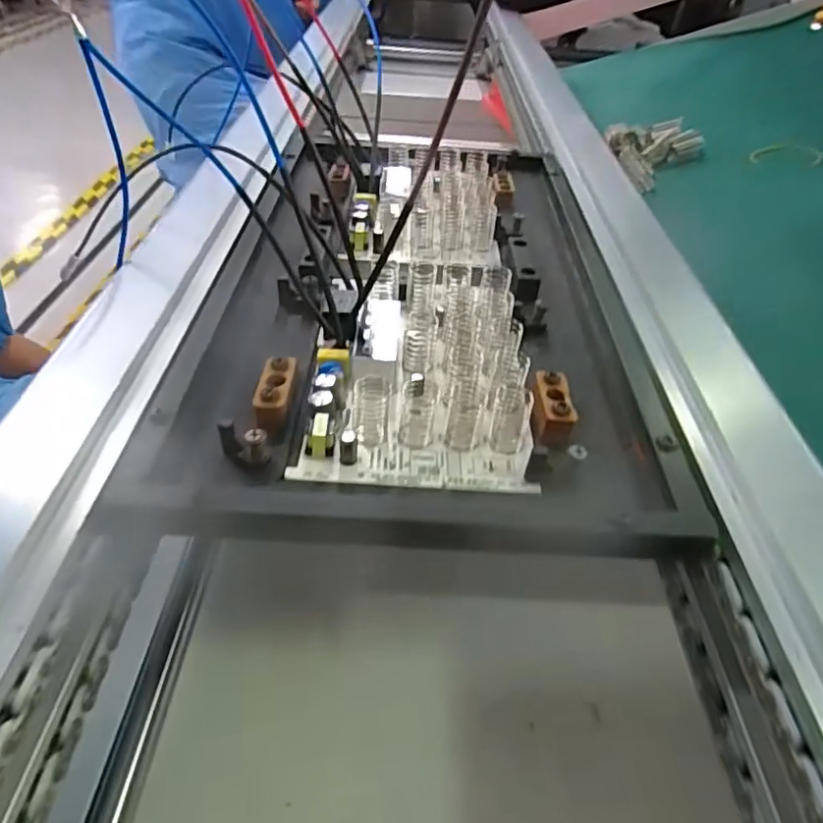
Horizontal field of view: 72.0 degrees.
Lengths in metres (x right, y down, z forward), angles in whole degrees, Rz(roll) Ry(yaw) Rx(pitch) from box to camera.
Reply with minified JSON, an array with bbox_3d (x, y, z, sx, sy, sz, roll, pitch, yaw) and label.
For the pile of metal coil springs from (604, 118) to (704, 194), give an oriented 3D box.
[{"bbox_3d":[0.186,-0.194,0.424,0.057,0.022,0.094,1,45,-2],"label":"pile of metal coil springs"}]

